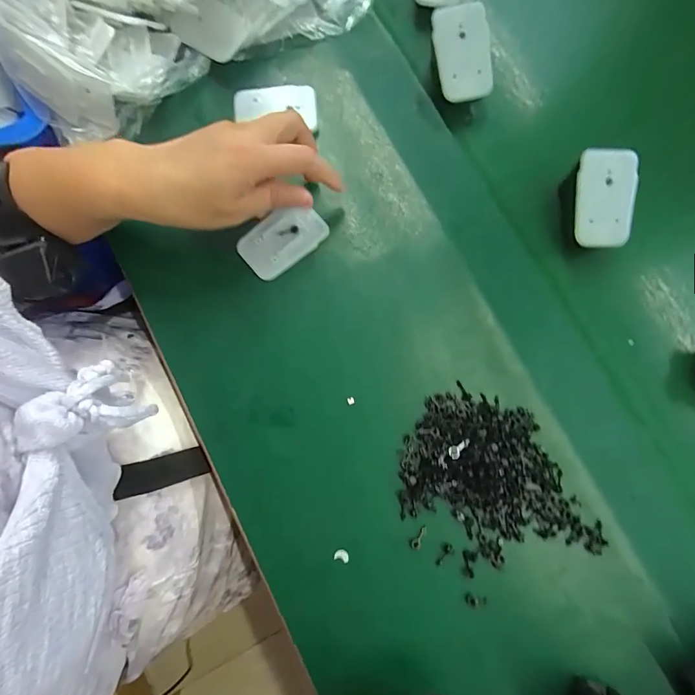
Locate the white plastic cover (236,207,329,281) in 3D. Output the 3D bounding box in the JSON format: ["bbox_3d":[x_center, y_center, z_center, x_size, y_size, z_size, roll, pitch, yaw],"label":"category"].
[{"bbox_3d":[-0.051,-0.087,0.294,0.068,0.009,0.042,-38,92,-4],"label":"white plastic cover"}]

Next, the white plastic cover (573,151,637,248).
[{"bbox_3d":[0.192,-0.110,0.272,0.044,0.008,0.067,-1,101,-3],"label":"white plastic cover"}]

